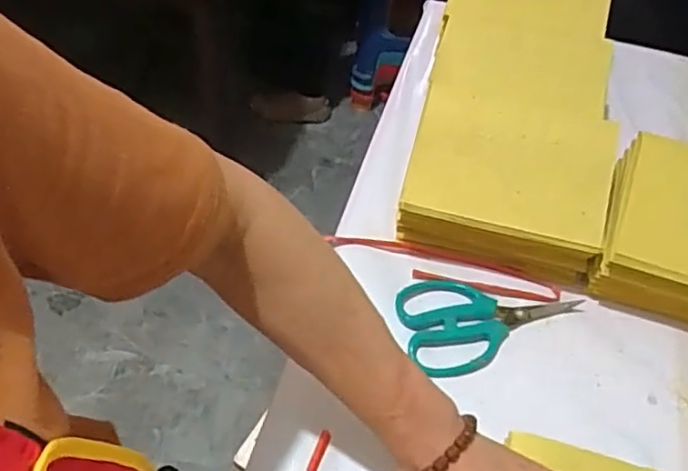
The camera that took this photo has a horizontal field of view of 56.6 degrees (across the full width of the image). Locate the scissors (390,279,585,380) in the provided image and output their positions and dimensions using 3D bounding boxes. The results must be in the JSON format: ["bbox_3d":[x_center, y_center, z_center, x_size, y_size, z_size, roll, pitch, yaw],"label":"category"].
[{"bbox_3d":[0.121,0.070,0.524,0.146,0.009,0.084,-6,54,-6],"label":"scissors"}]

